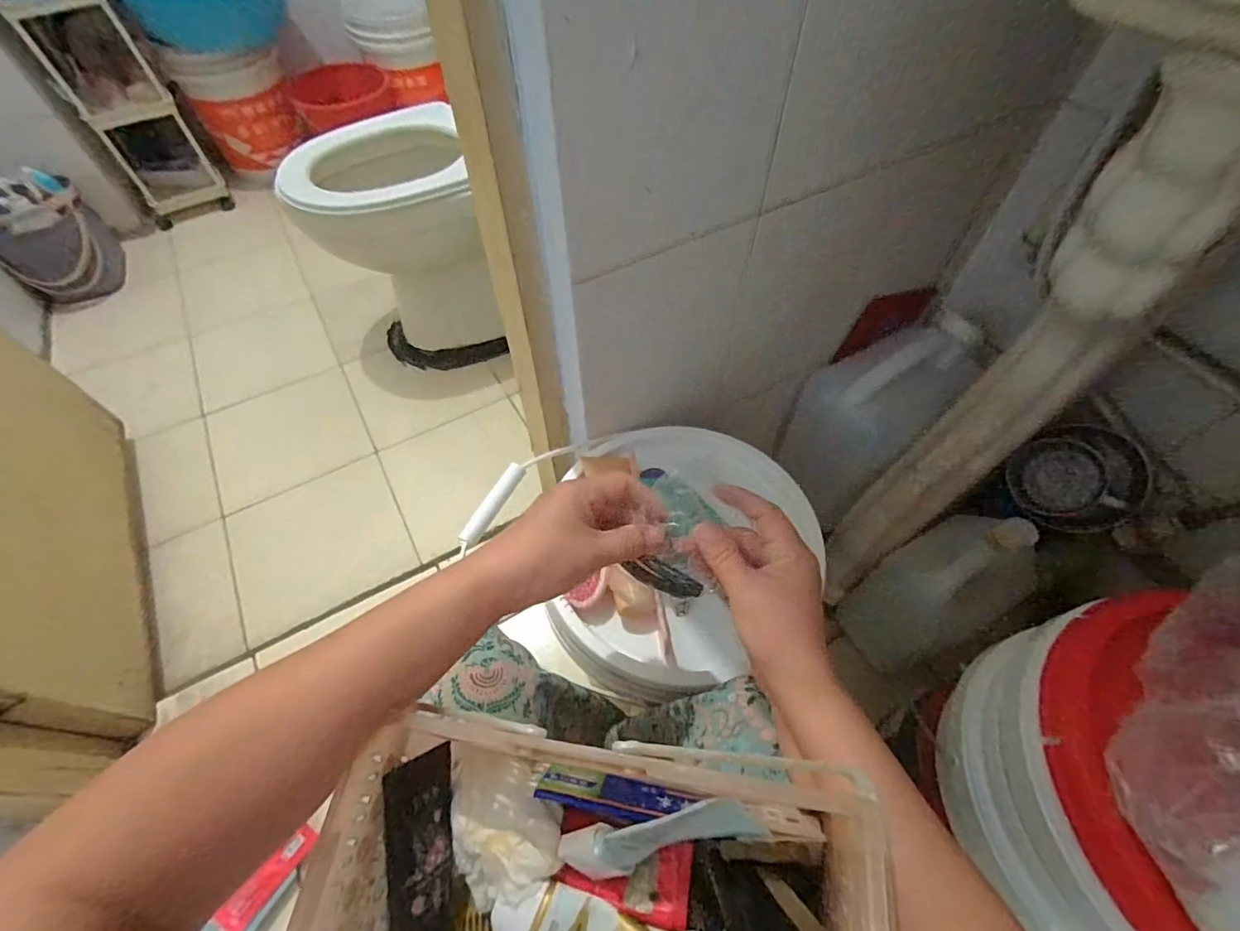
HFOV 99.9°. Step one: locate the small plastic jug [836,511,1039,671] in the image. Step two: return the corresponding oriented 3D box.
[{"bbox_3d":[0.429,0.177,0.720,0.090,0.291,0.133,-7,53,-38],"label":"small plastic jug"}]

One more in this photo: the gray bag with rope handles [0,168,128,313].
[{"bbox_3d":[-1.401,-0.556,1.285,0.198,0.228,0.233,35,64,19],"label":"gray bag with rope handles"}]

